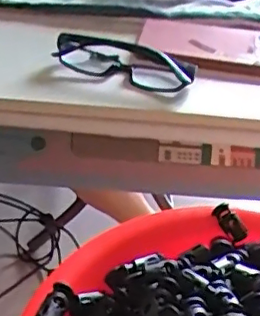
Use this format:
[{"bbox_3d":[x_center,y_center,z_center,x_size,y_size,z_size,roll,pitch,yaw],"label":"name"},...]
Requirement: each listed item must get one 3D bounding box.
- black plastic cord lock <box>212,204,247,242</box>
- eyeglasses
[{"bbox_3d":[0.067,0.043,0.390,0.027,0.009,0.012,51,48,-3],"label":"black plastic cord lock"},{"bbox_3d":[-0.005,-0.090,0.562,0.132,0.039,0.060,25,42,24],"label":"eyeglasses"}]

